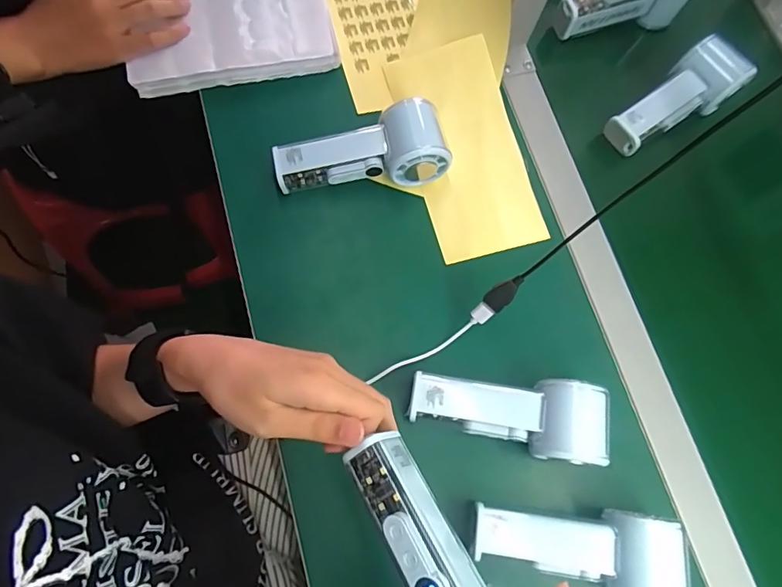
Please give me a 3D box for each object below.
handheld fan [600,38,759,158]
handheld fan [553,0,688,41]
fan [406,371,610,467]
[{"bbox_3d":[0.281,-0.195,0.491,0.141,0.042,0.060,-33,79,-9],"label":"handheld fan"},{"bbox_3d":[0.249,-0.316,0.527,0.156,0.060,0.051,-16,76,-11],"label":"handheld fan"},{"bbox_3d":[0.088,0.093,0.383,0.146,0.052,0.059,10,72,-4],"label":"fan"}]

